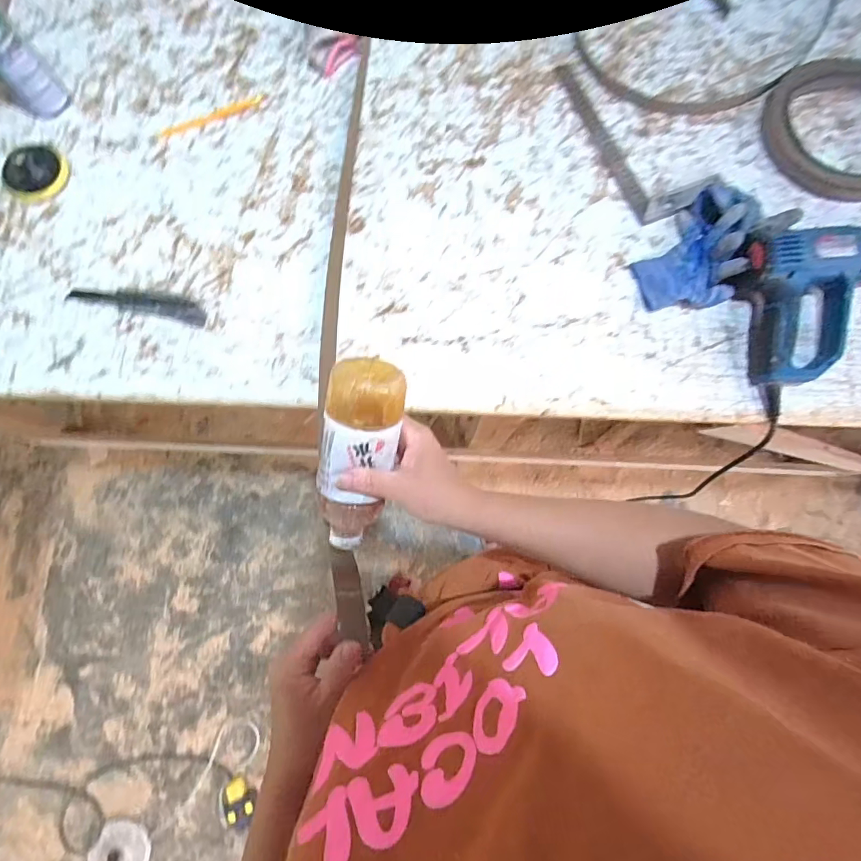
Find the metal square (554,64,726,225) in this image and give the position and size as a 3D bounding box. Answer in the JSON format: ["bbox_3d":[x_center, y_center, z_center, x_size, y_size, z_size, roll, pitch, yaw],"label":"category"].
[{"bbox_3d":[0.295,-0.431,0.675,0.122,0.011,0.290,-20,77,-4],"label":"metal square"}]

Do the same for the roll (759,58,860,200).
[{"bbox_3d":[0.565,-0.417,0.644,0.206,0.028,0.228,18,77,5],"label":"roll"}]

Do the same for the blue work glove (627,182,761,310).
[{"bbox_3d":[0.346,-0.223,0.602,0.116,0.054,0.174,43,81,10],"label":"blue work glove"}]

